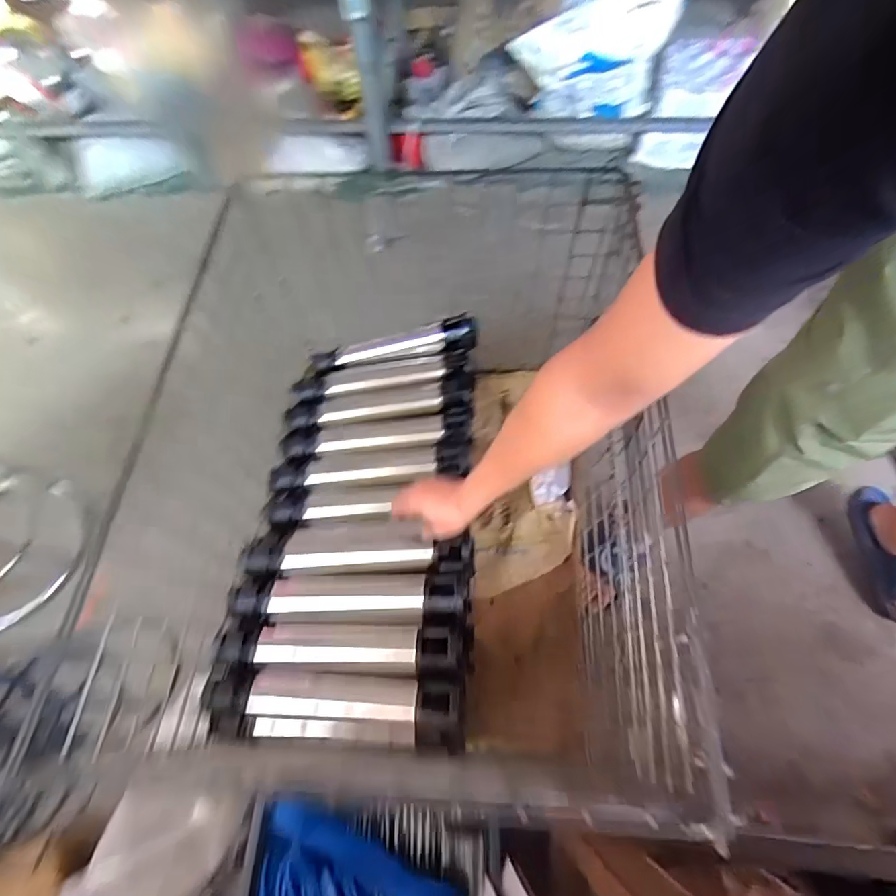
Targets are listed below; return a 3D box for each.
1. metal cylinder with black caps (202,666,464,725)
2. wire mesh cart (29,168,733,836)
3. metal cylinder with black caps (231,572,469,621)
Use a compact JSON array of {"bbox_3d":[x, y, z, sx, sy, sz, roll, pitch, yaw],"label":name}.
[{"bbox_3d":[-0.163,0.347,0.677,0.378,0.061,0.068,1,62,3],"label":"metal cylinder with black caps"},{"bbox_3d":[-0.050,0.069,0.779,0.644,0.566,0.868,4,62,4],"label":"wire mesh cart"},{"bbox_3d":[-0.153,0.226,0.730,0.362,0.068,0.068,0,62,2],"label":"metal cylinder with black caps"}]

